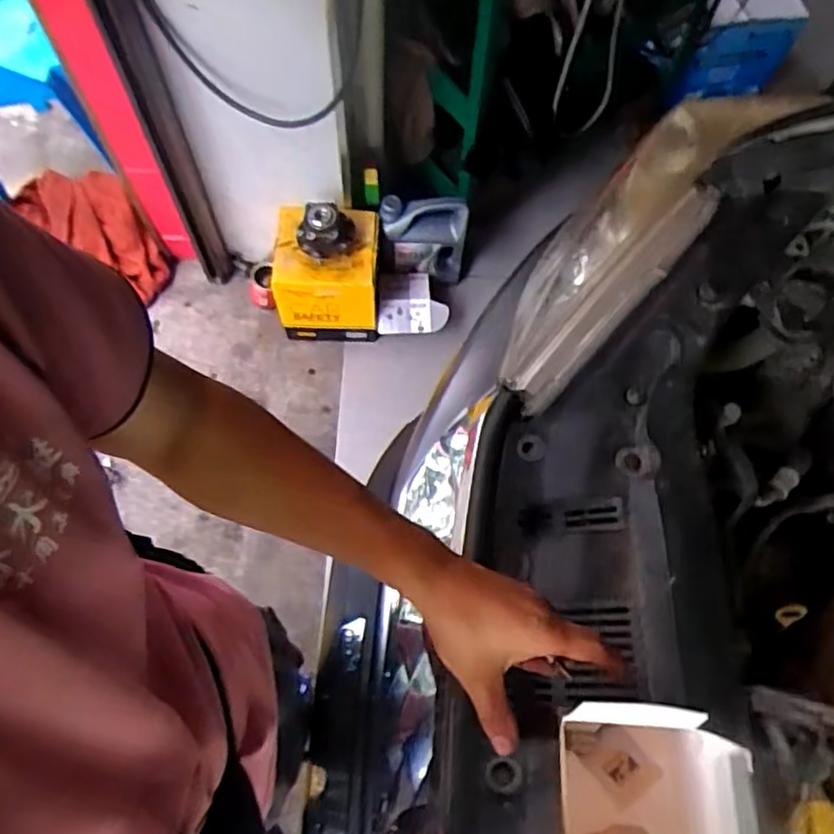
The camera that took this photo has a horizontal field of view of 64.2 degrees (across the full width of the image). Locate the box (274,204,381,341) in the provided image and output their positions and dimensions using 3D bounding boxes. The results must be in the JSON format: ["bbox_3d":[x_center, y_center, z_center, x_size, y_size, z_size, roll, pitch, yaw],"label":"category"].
[{"bbox_3d":[-0.197,-0.320,1.463,0.217,0.304,0.179,0,68,-2],"label":"box"}]

